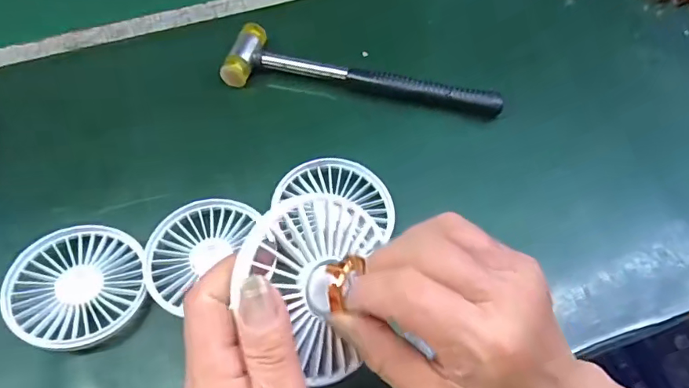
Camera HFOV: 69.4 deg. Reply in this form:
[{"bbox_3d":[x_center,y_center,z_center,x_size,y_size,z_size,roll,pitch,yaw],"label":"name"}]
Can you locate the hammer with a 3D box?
[{"bbox_3d":[0.016,-0.108,0.443,0.238,0.025,0.060,8,59,6],"label":"hammer"}]

